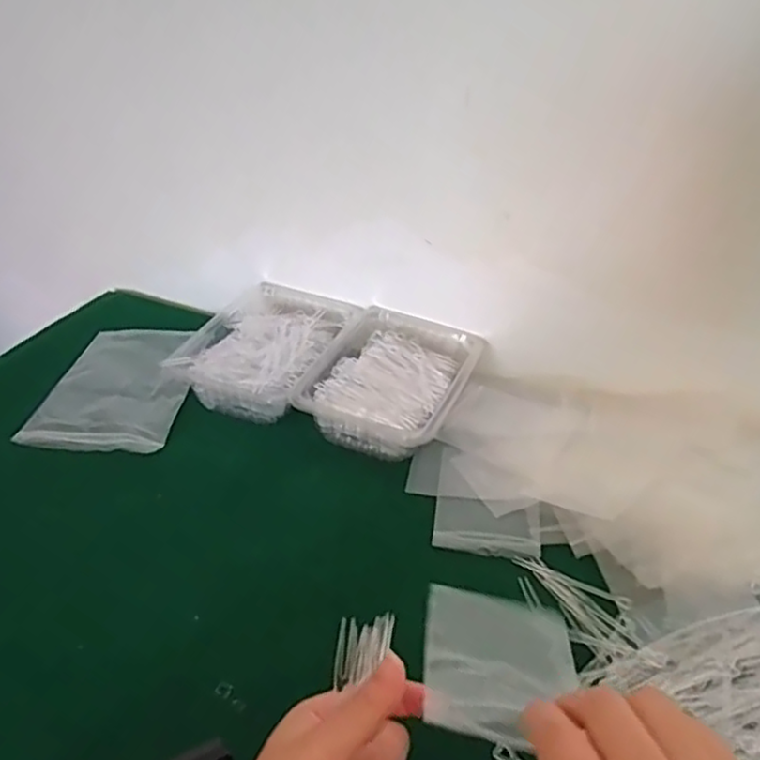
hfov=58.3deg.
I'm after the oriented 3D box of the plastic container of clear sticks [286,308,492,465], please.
[{"bbox_3d":[0.014,0.002,0.644,0.131,0.052,0.178,16,36,18],"label":"plastic container of clear sticks"}]

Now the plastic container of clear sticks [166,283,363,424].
[{"bbox_3d":[-0.107,-0.028,0.674,0.129,0.053,0.175,14,36,16],"label":"plastic container of clear sticks"}]

